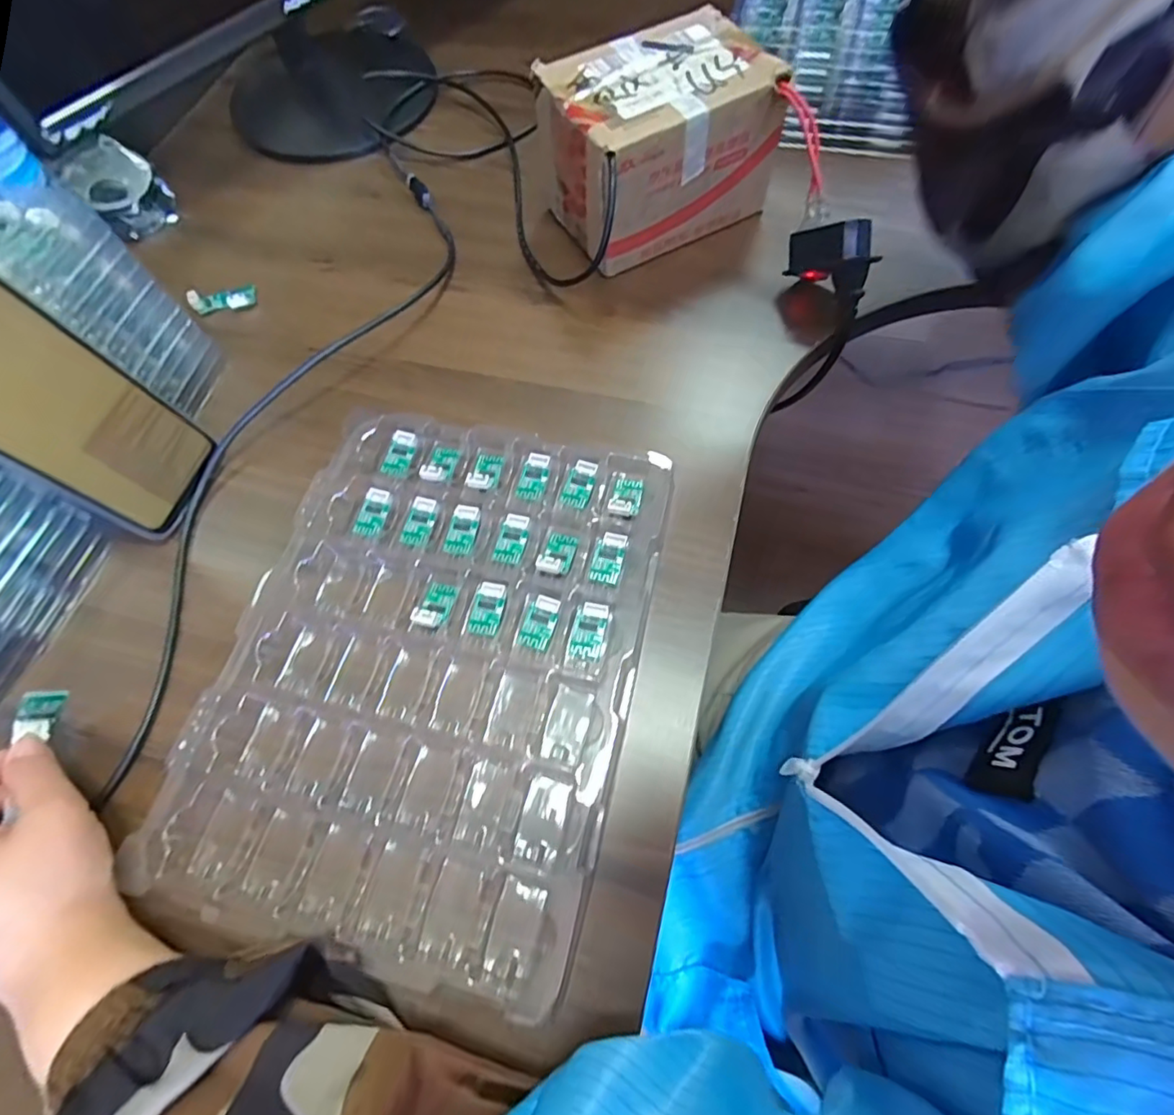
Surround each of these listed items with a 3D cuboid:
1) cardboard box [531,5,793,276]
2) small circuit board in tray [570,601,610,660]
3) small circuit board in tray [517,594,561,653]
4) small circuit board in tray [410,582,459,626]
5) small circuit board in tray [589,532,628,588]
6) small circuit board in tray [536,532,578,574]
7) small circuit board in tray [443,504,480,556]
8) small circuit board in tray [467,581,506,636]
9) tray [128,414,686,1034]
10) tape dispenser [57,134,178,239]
[{"bbox_3d":[0.051,-0.298,0.417,0.146,0.101,0.108,-30,66,-11],"label":"cardboard box"},{"bbox_3d":[0.001,0.039,0.305,0.017,0.004,0.030,11,83,8],"label":"small circuit board in tray"},{"bbox_3d":[-0.026,0.034,0.305,0.018,0.007,0.027,19,67,11],"label":"small circuit board in tray"},{"bbox_3d":[-0.084,0.026,0.316,0.017,0.010,0.027,16,66,9],"label":"small circuit board in tray"},{"bbox_3d":[0.012,0.000,0.322,0.017,0.004,0.030,13,83,8],"label":"small circuit board in tray"},{"bbox_3d":[-0.016,-0.004,0.326,0.018,0.009,0.028,16,66,9],"label":"small circuit board in tray"},{"bbox_3d":[-0.074,-0.017,0.335,0.017,0.006,0.029,9,65,6],"label":"small circuit board in tray"},{"bbox_3d":[-0.055,0.028,0.314,0.017,0.007,0.028,10,65,7],"label":"small circuit board in tray"},{"bbox_3d":[-0.082,0.047,0.301,0.211,0.020,0.275,11,65,7],"label":"tray"},{"bbox_3d":[-0.395,-0.313,0.482,0.068,0.043,0.064,39,72,19],"label":"tape dispenser"}]

